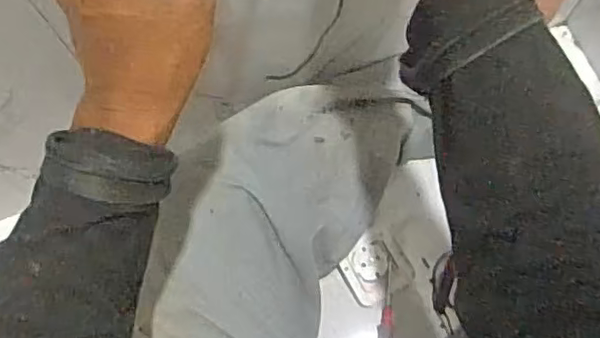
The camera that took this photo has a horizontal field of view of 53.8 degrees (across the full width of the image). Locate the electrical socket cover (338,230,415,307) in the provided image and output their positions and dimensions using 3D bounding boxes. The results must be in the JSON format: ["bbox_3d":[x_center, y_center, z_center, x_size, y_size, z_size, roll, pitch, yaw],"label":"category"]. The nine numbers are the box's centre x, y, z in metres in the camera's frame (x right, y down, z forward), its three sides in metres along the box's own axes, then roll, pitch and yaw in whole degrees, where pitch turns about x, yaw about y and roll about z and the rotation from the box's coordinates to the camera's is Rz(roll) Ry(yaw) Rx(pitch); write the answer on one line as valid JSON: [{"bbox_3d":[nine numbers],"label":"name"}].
[{"bbox_3d":[0.089,0.118,0.701,0.073,0.013,0.073,-33,73,-9],"label":"electrical socket cover"}]

